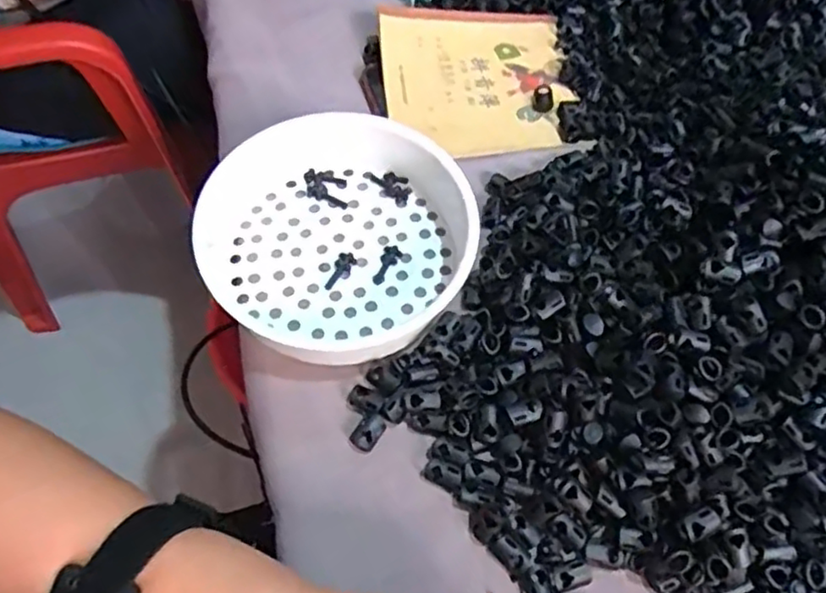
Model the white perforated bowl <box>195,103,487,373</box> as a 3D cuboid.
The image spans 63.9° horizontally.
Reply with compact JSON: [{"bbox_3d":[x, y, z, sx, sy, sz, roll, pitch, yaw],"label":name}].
[{"bbox_3d":[-0.040,-0.040,0.419,0.172,0.053,0.155,-30,66,-17],"label":"white perforated bowl"}]

